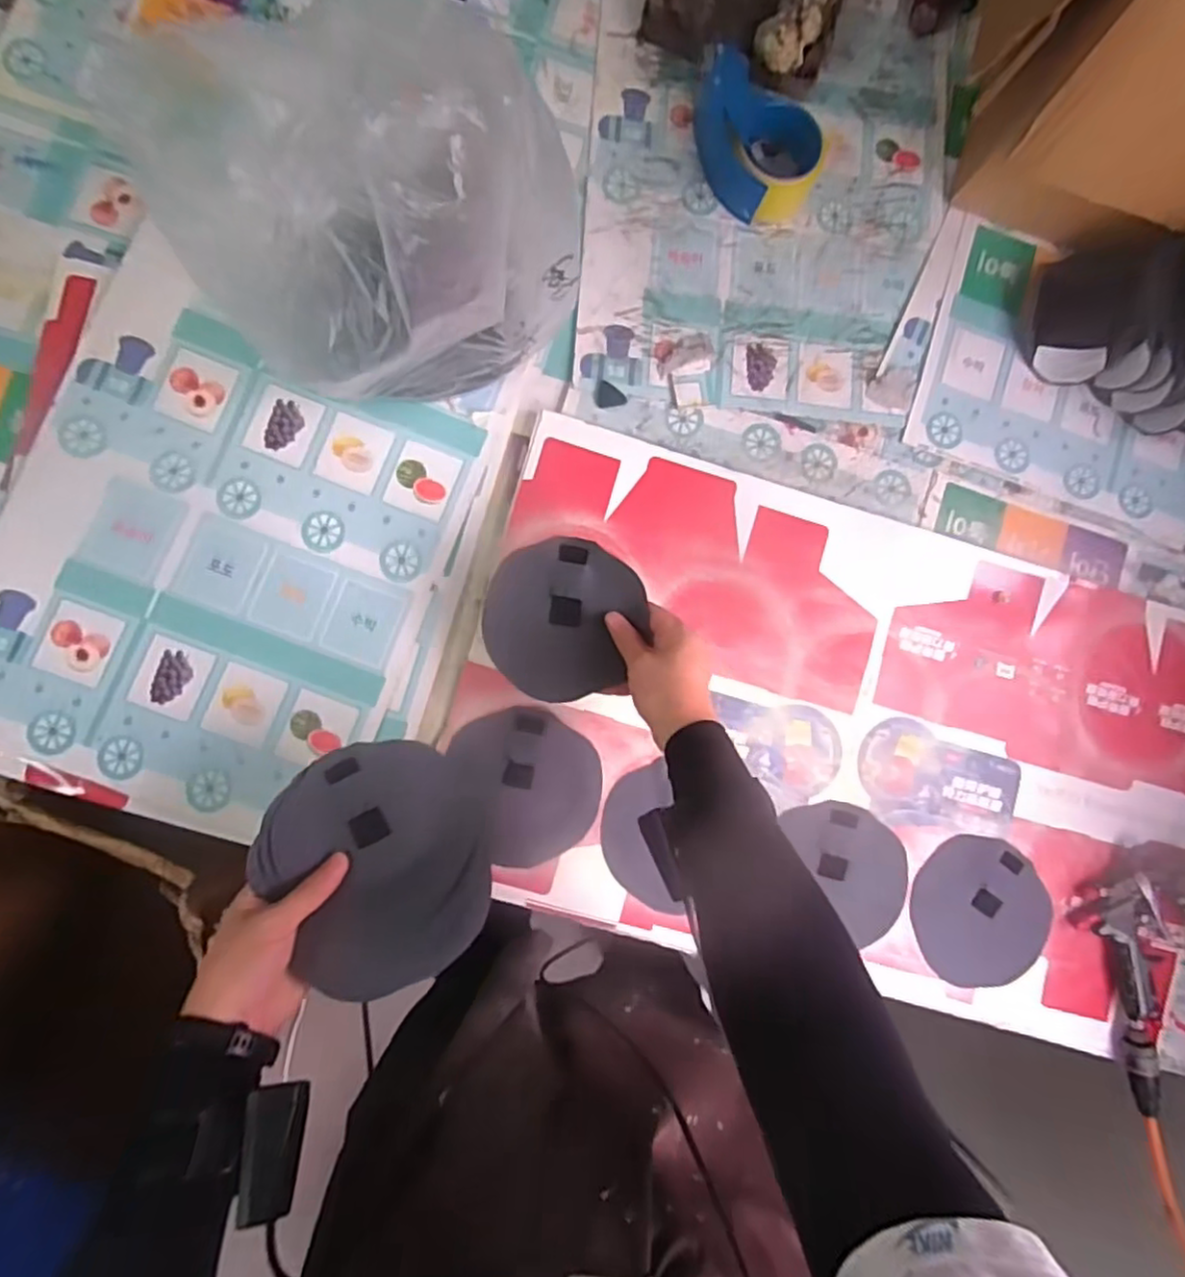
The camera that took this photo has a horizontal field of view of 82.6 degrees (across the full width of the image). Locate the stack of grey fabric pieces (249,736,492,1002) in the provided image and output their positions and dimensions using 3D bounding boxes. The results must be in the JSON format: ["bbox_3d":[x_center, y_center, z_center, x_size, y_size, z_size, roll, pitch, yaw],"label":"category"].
[{"bbox_3d":[-0.159,0.169,0.510,0.163,0.020,0.175,-31,88,-8],"label":"stack of grey fabric pieces"}]

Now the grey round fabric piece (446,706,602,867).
[{"bbox_3d":[-0.055,0.135,0.637,0.119,0.009,0.144,-24,88,-7],"label":"grey round fabric piece"}]

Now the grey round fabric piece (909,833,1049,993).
[{"bbox_3d":[0.392,0.273,0.673,0.148,0.009,0.142,1,85,-6],"label":"grey round fabric piece"}]

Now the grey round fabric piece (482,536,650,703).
[{"bbox_3d":[-0.023,-0.017,0.596,0.140,0.010,0.135,1,95,11],"label":"grey round fabric piece"}]

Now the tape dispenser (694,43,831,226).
[{"bbox_3d":[0.171,-0.513,0.687,0.112,0.059,0.151,-21,87,-7],"label":"tape dispenser"}]

